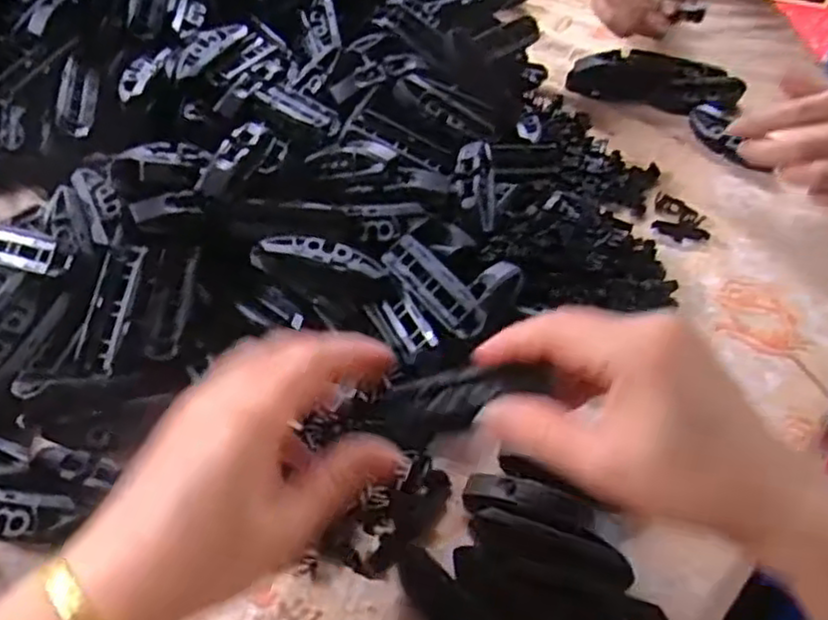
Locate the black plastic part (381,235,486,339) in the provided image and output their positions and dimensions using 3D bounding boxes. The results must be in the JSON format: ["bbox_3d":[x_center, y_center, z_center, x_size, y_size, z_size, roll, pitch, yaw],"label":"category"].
[{"bbox_3d":[0.010,-0.013,0.366,0.020,0.012,0.069,-33,57,-21],"label":"black plastic part"}]

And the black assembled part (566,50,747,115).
[{"bbox_3d":[0.183,-0.177,0.527,0.122,0.032,0.048,17,54,16],"label":"black assembled part"}]

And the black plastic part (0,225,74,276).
[{"bbox_3d":[-0.215,-0.033,0.378,0.068,0.009,0.023,16,54,15],"label":"black plastic part"}]

